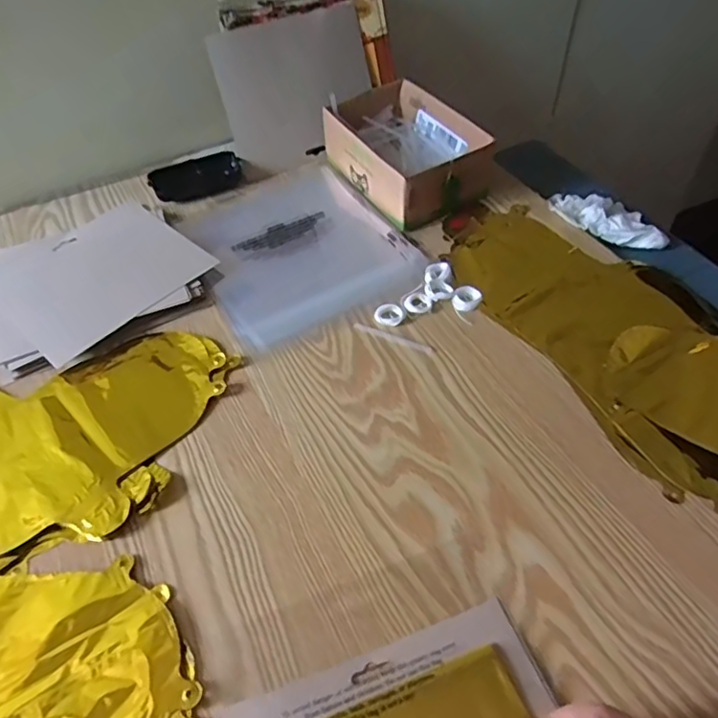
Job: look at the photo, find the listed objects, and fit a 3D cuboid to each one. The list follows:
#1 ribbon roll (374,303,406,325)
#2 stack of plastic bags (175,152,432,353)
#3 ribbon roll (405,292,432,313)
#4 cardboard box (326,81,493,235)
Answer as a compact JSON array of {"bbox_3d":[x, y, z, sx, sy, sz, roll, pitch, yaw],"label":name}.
[{"bbox_3d":[0.030,-0.043,0.568,0.028,0.008,0.024,-6,50,-1],"label":"ribbon roll"},{"bbox_3d":[-0.075,-0.135,0.658,0.210,0.012,0.263,-25,53,-17],"label":"stack of plastic bags"},{"bbox_3d":[0.058,-0.055,0.576,0.025,0.004,0.024,-2,50,2],"label":"ribbon roll"},{"bbox_3d":[0.050,-0.251,0.698,0.135,0.067,0.210,-28,55,-19],"label":"cardboard box"}]

